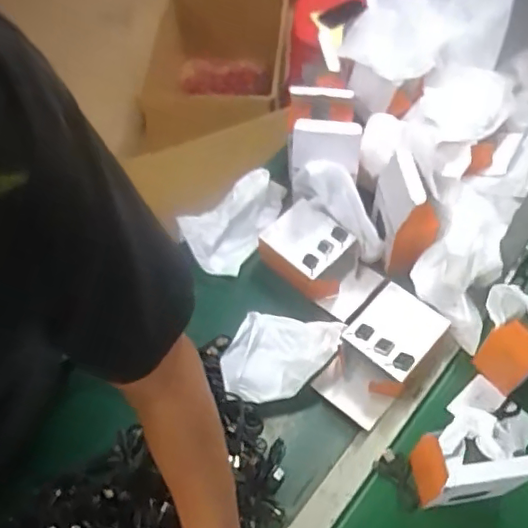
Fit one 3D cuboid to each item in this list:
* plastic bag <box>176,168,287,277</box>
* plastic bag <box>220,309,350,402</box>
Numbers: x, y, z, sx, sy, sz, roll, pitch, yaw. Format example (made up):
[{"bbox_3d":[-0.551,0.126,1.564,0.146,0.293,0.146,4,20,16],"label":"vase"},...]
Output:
[{"bbox_3d":[-0.033,-0.064,0.859,0.173,0.076,0.125,-28,61,-14],"label":"plastic bag"},{"bbox_3d":[0.019,0.124,0.739,0.144,0.066,0.142,16,60,12],"label":"plastic bag"}]

